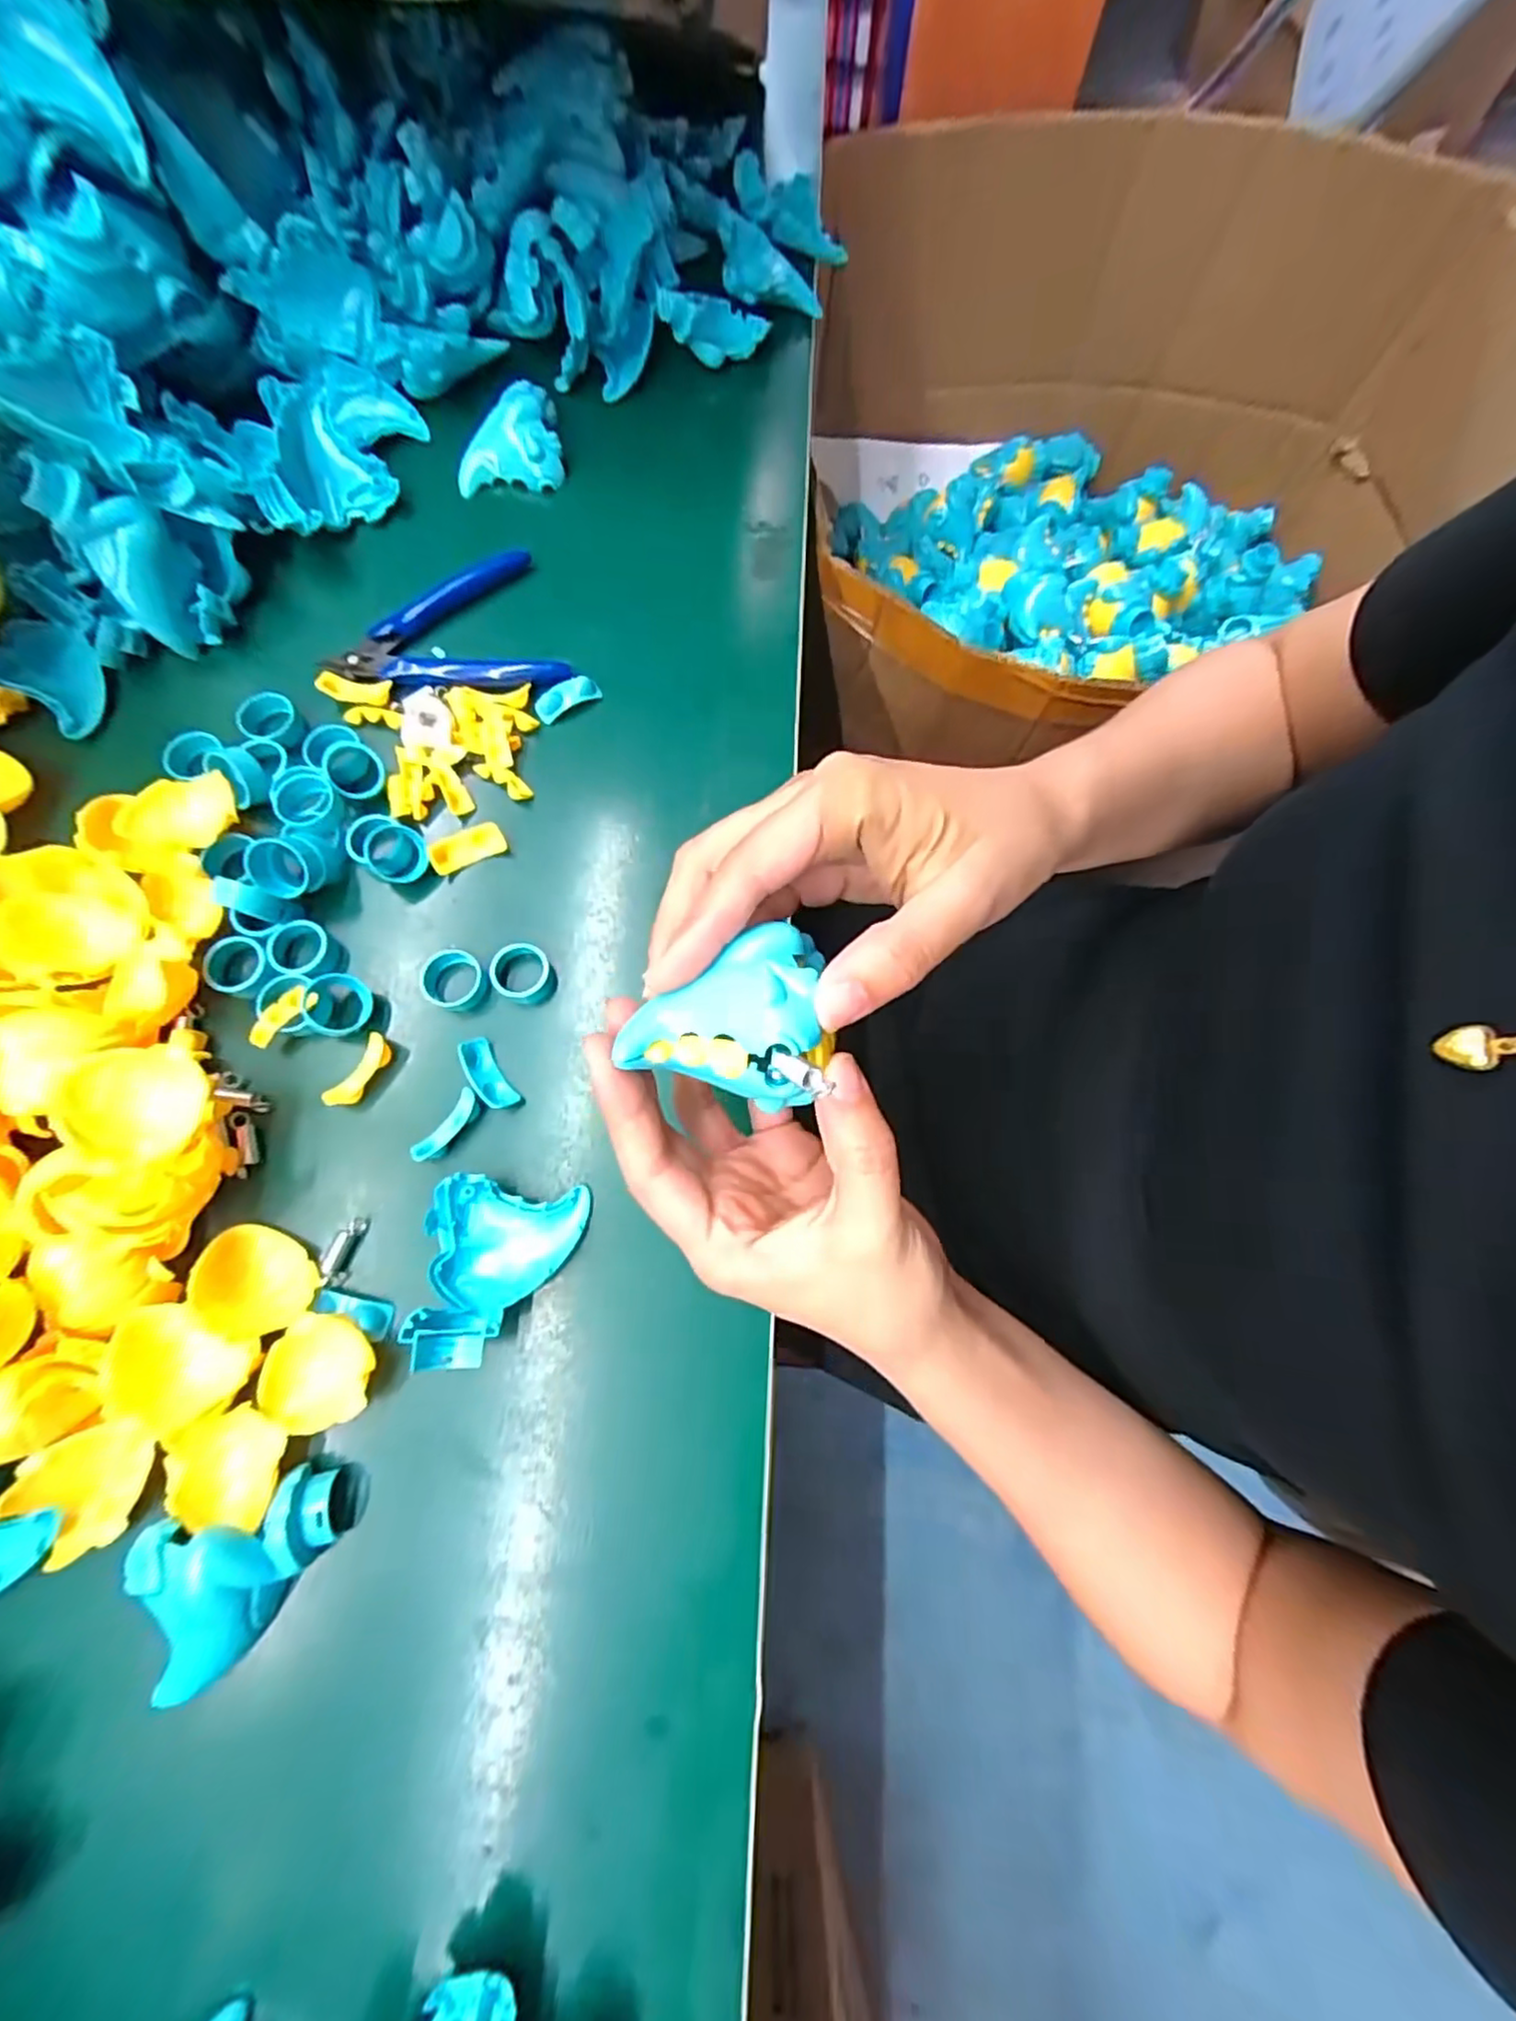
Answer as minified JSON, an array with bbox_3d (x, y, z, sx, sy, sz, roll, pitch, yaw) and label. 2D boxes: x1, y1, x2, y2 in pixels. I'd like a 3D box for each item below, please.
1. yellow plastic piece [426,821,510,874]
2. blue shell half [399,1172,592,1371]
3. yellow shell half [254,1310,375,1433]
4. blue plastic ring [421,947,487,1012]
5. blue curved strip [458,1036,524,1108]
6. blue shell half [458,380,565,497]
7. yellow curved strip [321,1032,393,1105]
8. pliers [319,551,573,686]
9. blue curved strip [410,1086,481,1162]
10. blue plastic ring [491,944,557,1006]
[{"bbox_3d":[-0.135,-0.076,0.316,0.034,0.008,0.016,-23,109,-7],"label":"yellow plastic piece"},{"bbox_3d":[-0.101,0.100,0.260,0.055,0.034,0.066,8,75,0],"label":"blue shell half"},{"bbox_3d":[-0.164,0.135,0.249,0.042,0.008,0.039,0,75,-2],"label":"yellow shell half"},{"bbox_3d":[-0.135,-0.013,0.301,0.023,0.016,0.026,32,76,7],"label":"blue plastic ring"},{"bbox_3d":[-0.116,0.028,0.291,0.013,0.014,0.034,-32,78,-9],"label":"blue curved strip"},{"bbox_3d":[-0.139,-0.316,0.373,0.056,0.023,0.047,-7,75,-4],"label":"blue shell half"},{"bbox_3d":[-0.169,0.026,0.288,0.013,0.009,0.033,27,76,6],"label":"yellow curved strip"},{"bbox_3d":[-0.160,-0.189,0.344,0.108,0.008,0.081,-22,77,-7],"label":"pliers"},{"bbox_3d":[-0.129,0.050,0.285,0.011,0.012,0.034,35,77,7],"label":"blue curved strip"},{"bbox_3d":[-0.105,-0.016,0.302,0.025,0.016,0.025,0,75,-2],"label":"blue plastic ring"}]

